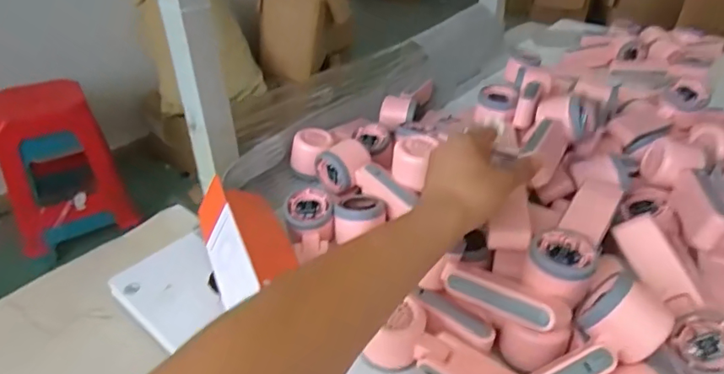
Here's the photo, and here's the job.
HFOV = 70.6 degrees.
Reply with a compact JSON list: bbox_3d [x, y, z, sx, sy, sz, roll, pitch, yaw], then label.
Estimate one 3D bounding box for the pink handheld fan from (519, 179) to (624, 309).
[{"bbox_3d":[0.203,0.051,0.492,0.055,0.047,0.158,18,38,27],"label":"pink handheld fan"}]

